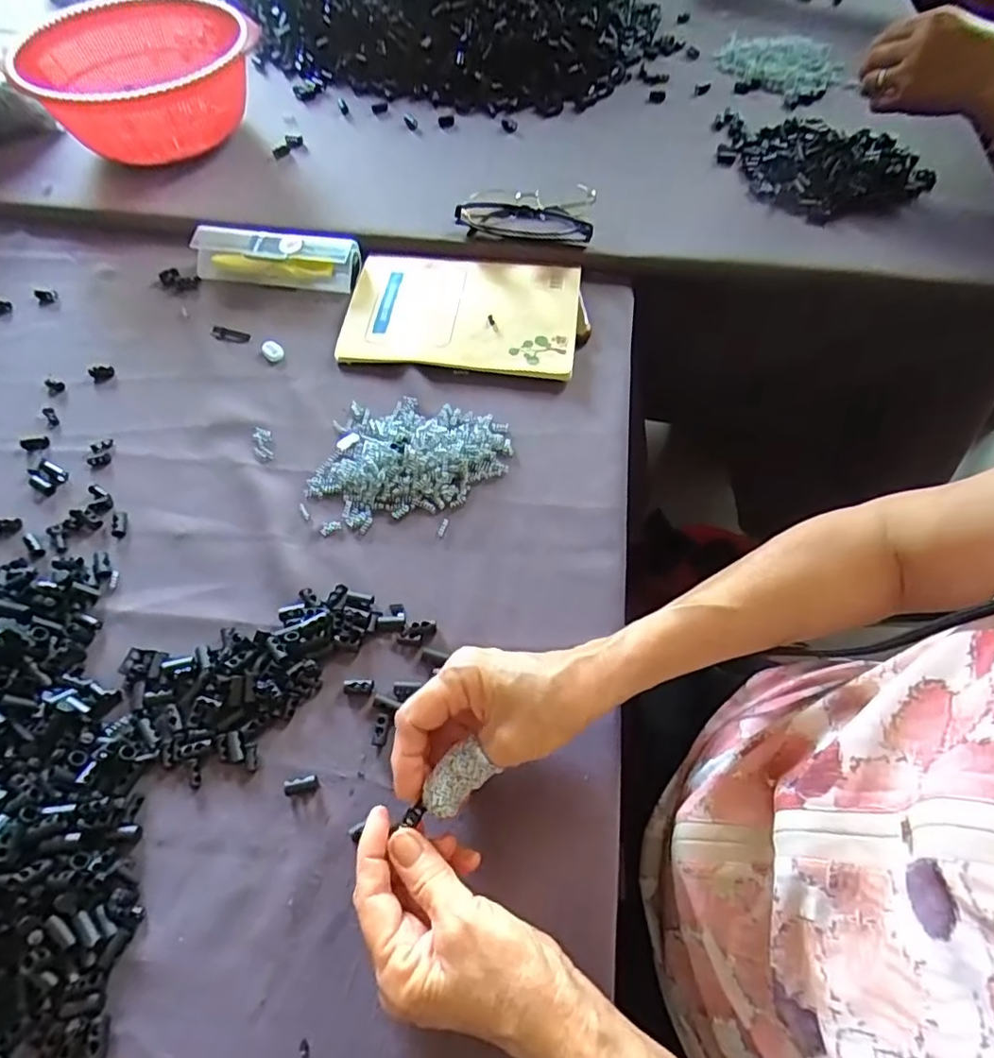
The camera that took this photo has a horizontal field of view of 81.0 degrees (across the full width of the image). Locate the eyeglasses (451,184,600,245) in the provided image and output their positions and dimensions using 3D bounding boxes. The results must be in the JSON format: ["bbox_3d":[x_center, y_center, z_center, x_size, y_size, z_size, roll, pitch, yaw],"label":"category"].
[{"bbox_3d":[0.028,-0.303,0.558,0.126,0.033,0.059,7,62,6],"label":"eyeglasses"}]

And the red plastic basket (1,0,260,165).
[{"bbox_3d":[-0.383,-0.477,0.632,0.200,0.095,0.229,6,62,6],"label":"red plastic basket"}]

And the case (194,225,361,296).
[{"bbox_3d":[-0.211,-0.262,0.554,0.154,0.032,0.042,9,62,7],"label":"case"}]

